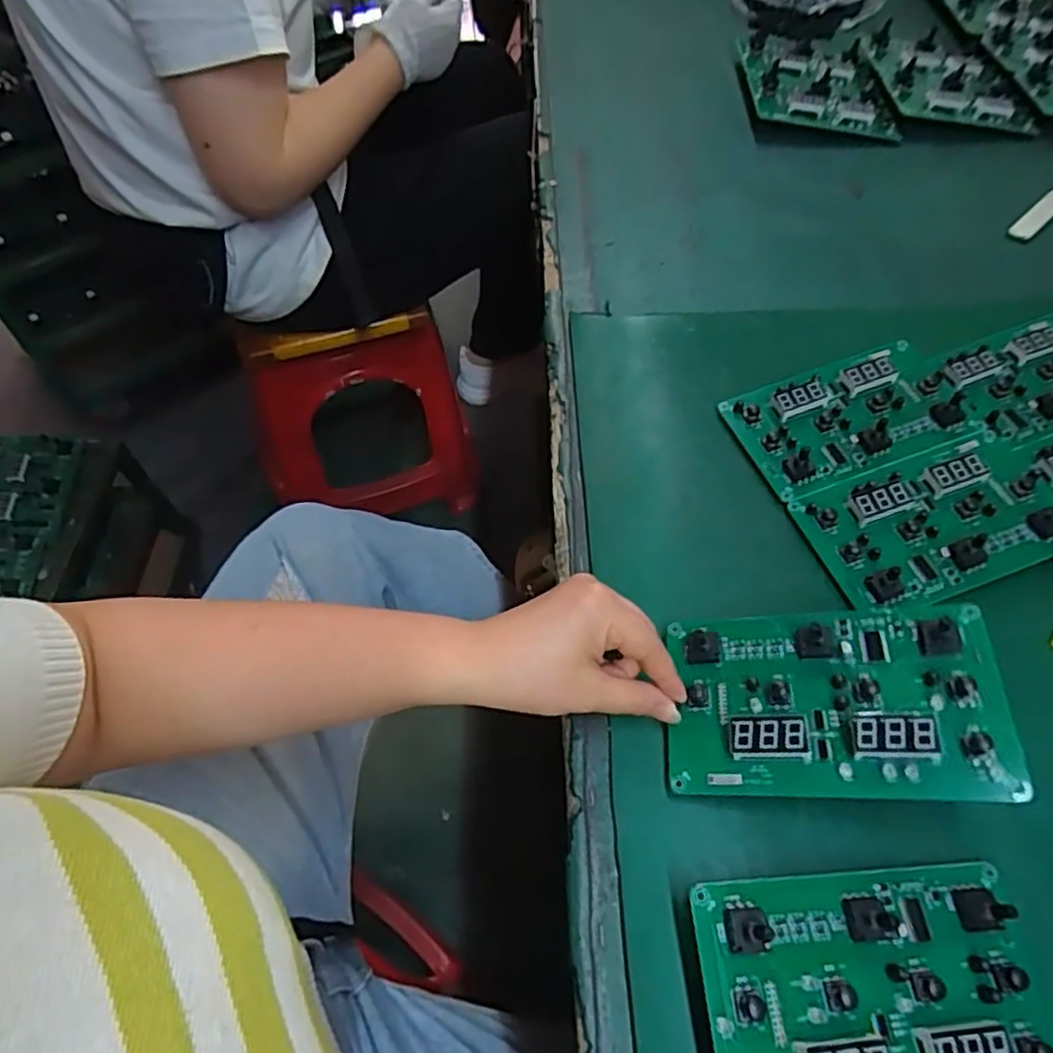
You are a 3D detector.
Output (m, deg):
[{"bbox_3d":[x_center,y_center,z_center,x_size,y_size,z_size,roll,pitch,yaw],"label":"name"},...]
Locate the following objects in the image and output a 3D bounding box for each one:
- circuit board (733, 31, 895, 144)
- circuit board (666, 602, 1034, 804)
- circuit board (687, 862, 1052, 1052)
[{"bbox_3d":[0.346,-0.546,0.836,0.160,0.020,0.210,2,57,1],"label":"circuit board"},{"bbox_3d":[0.163,0.093,0.369,0.167,0.022,0.101,-7,55,19],"label":"circuit board"},{"bbox_3d":[0.162,0.216,0.314,0.162,0.029,0.101,-4,57,-3],"label":"circuit board"}]

